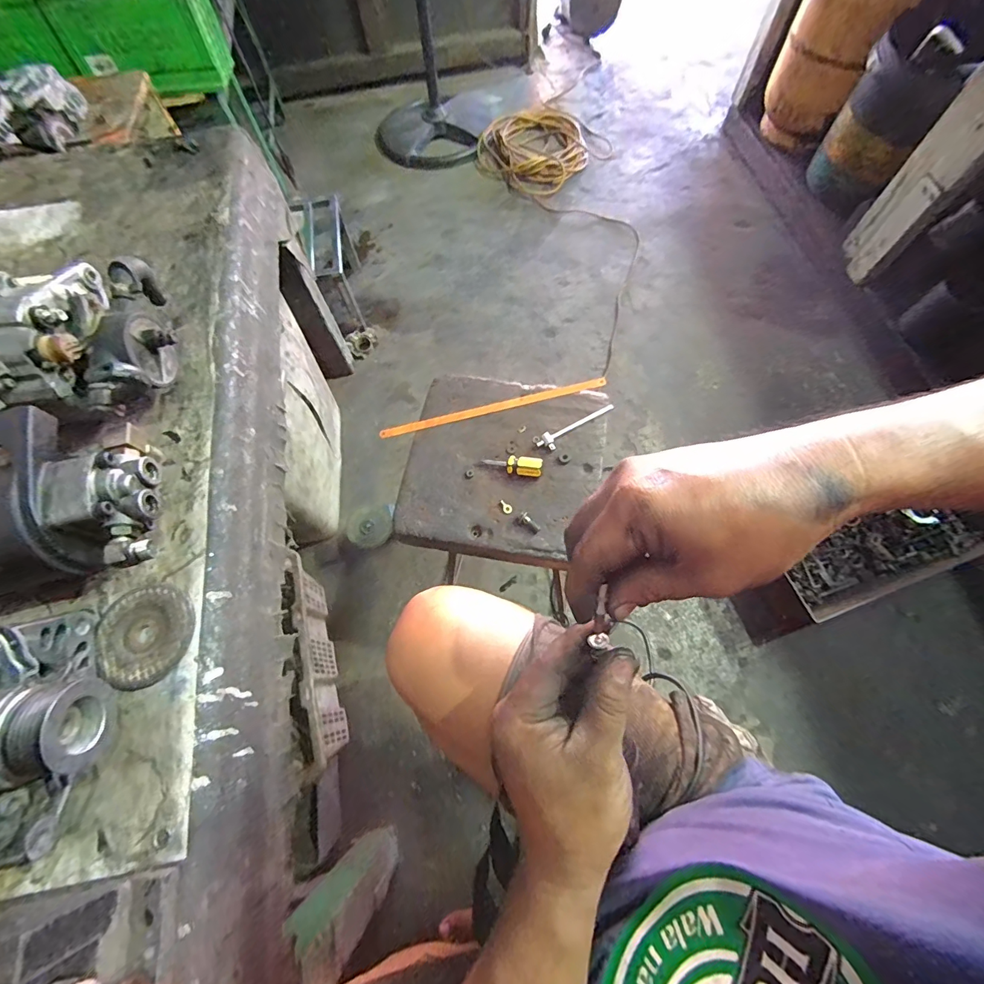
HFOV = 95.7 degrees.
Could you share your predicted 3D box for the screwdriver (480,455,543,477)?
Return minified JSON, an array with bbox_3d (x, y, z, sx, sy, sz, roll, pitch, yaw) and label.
[{"bbox_3d":[0.026,-0.033,0.553,0.071,0.023,0.023,8,67,6],"label":"screwdriver"}]

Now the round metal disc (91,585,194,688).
[{"bbox_3d":[-0.326,0.134,0.422,0.081,0.014,0.092,-20,68,-6],"label":"round metal disc"}]

